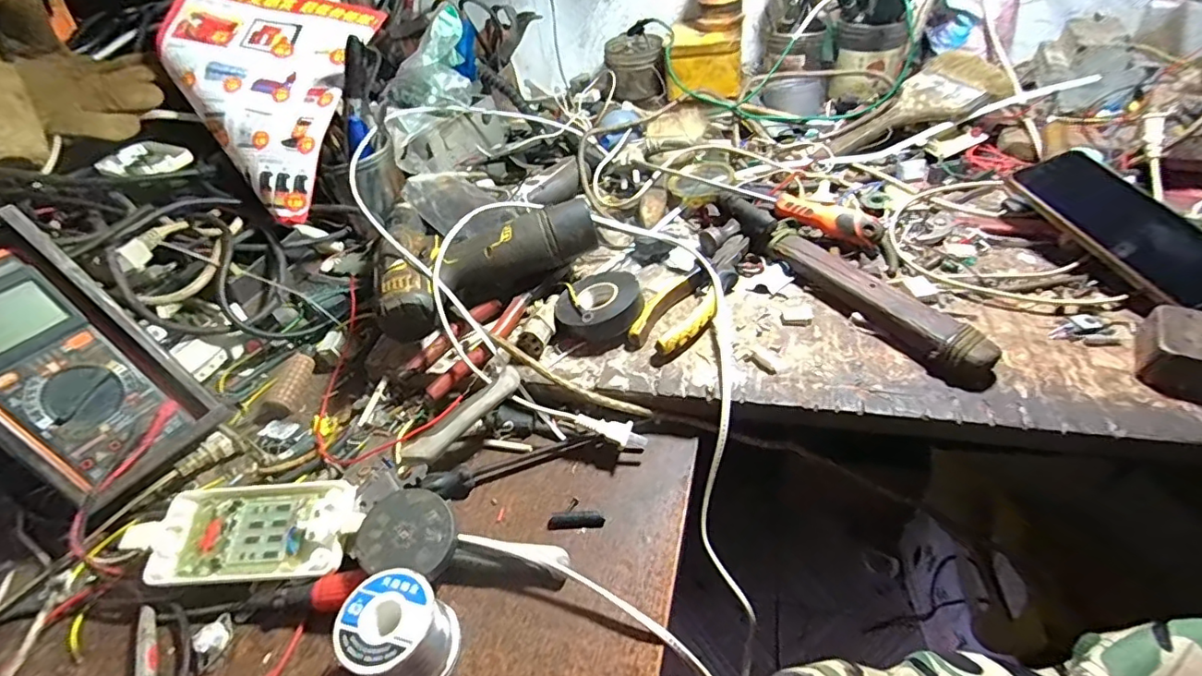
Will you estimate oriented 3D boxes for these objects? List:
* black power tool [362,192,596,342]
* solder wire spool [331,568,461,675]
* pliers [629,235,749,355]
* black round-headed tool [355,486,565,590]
[{"bbox_3d":[-0.124,-0.097,0.512,0.192,0.071,0.186,-22,47,-13],"label":"black power tool"},{"bbox_3d":[-0.112,0.167,0.307,0.054,0.049,0.051,-5,45,5],"label":"solder wire spool"},{"bbox_3d":[0.086,-0.043,0.474,0.053,0.024,0.159,24,54,29],"label":"pliers"},{"bbox_3d":[-0.086,0.133,0.346,0.126,0.031,0.046,13,57,3],"label":"black round-headed tool"}]

